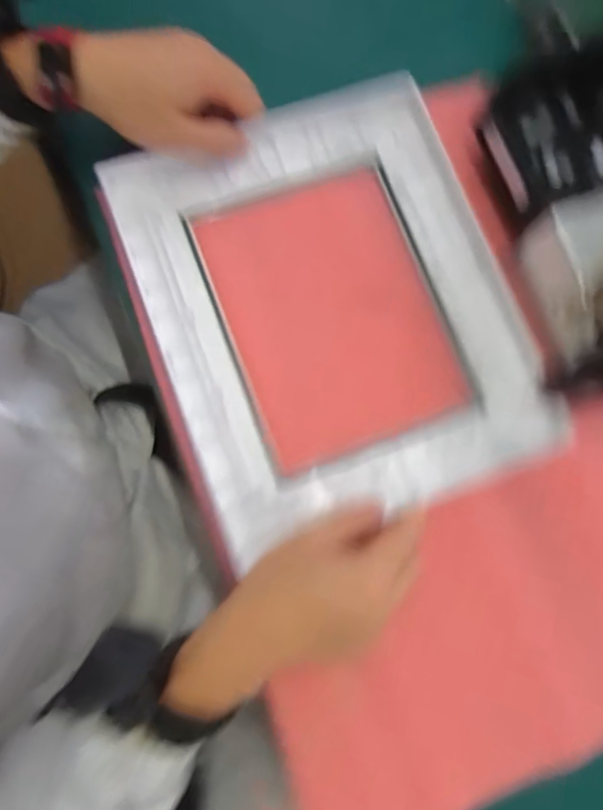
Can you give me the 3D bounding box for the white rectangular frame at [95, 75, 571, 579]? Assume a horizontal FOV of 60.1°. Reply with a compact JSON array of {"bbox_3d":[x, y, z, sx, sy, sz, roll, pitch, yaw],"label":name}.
[{"bbox_3d":[0.023,-0.068,0.372,0.252,0.037,0.296,-19,77,-6],"label":"white rectangular frame"}]

